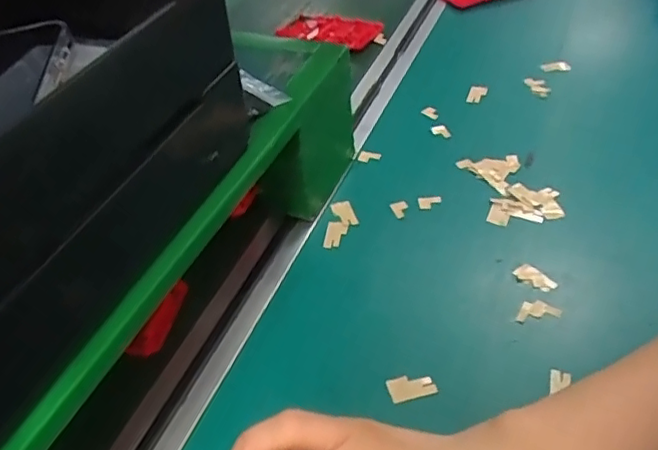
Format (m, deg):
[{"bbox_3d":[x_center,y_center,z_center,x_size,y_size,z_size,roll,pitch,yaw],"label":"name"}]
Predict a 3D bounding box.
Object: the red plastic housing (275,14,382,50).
[{"bbox_3d":[-0.005,-0.237,0.716,0.132,0.013,0.046,16,47,22],"label":"red plastic housing"}]

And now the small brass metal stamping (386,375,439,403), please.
[{"bbox_3d":[0.050,0.098,0.362,0.028,0.005,0.016,-14,53,-10],"label":"small brass metal stamping"}]

